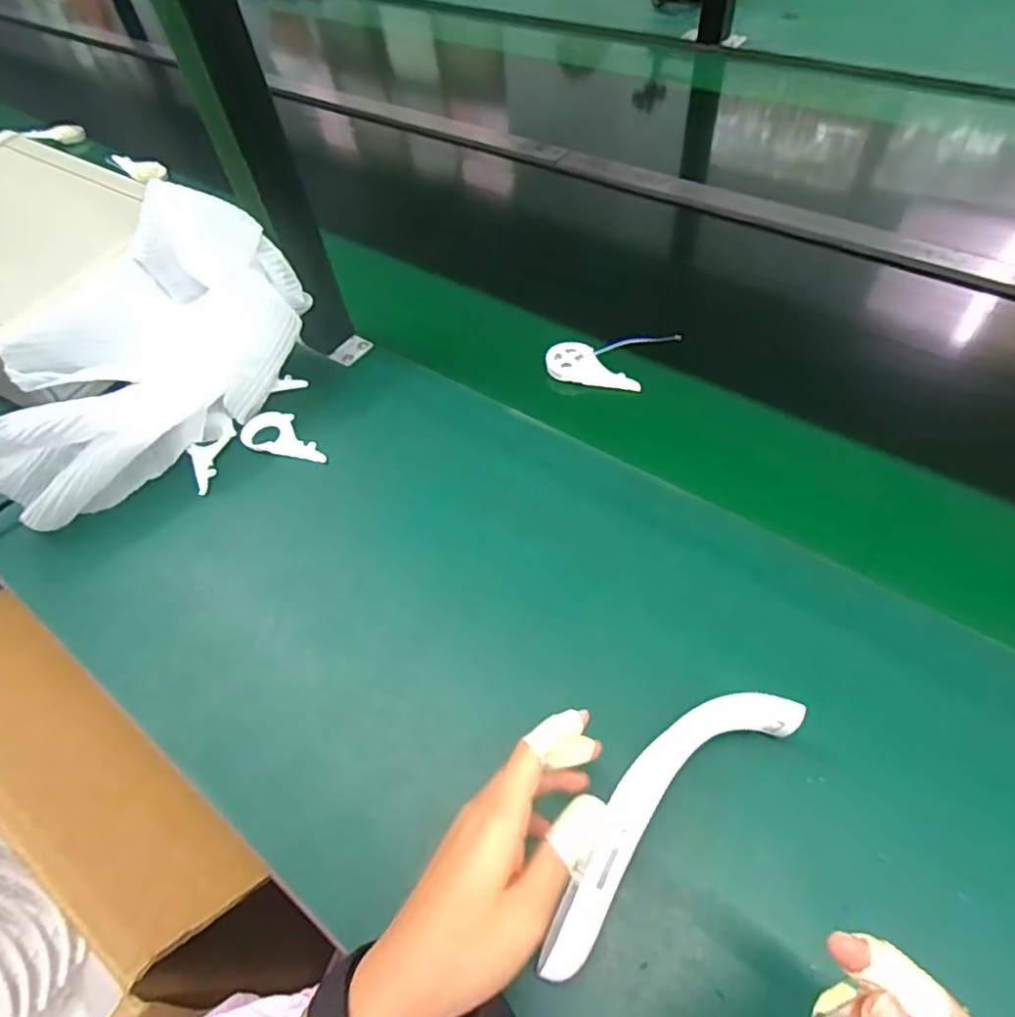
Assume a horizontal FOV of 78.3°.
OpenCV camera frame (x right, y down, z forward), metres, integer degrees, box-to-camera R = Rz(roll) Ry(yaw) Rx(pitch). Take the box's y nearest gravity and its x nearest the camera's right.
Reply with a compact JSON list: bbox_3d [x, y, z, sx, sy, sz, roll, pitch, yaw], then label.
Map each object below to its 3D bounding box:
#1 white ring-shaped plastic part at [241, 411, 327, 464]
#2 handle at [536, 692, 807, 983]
[{"bbox_3d":[-0.210,-0.069,0.597,0.092,0.007,0.046,15,58,18],"label":"white ring-shaped plastic part"},{"bbox_3d":[0.086,0.165,0.344,0.196,0.019,0.052,-38,61,-24],"label":"handle"}]

